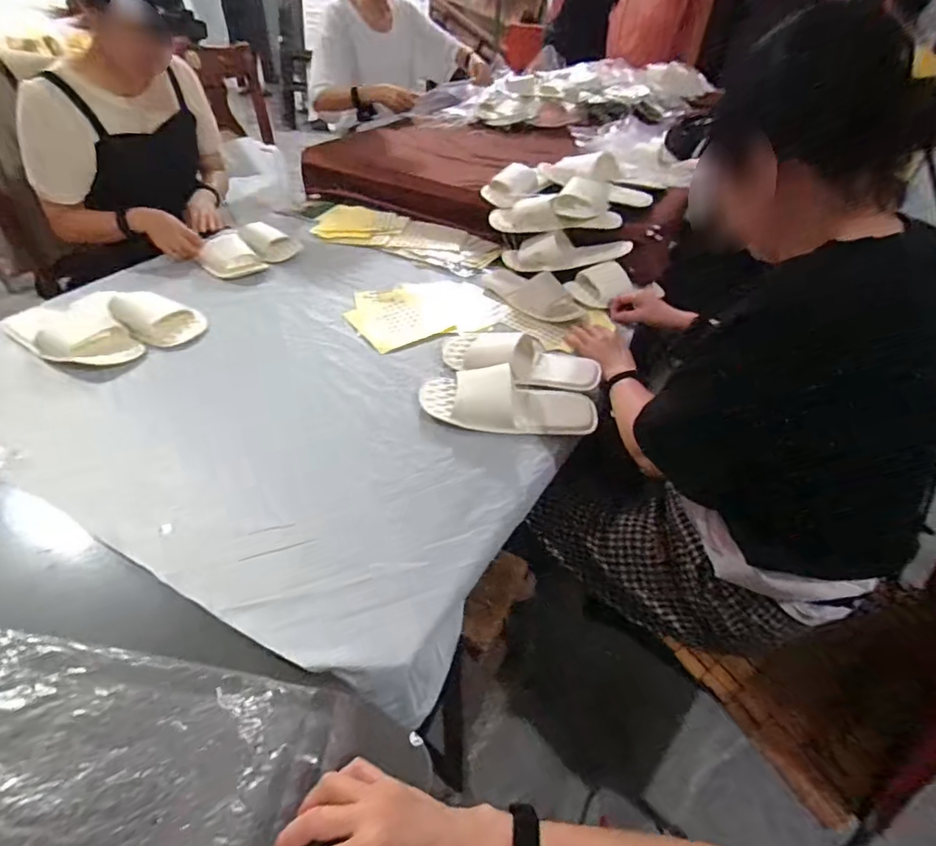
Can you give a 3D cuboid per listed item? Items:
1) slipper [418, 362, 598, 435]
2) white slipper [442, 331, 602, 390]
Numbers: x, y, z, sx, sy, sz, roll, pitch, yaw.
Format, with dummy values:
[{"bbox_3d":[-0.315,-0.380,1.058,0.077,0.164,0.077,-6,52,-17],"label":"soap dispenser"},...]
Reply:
[{"bbox_3d":[0.062,-0.039,0.797,0.276,0.056,0.112,8,43,5],"label":"slipper"},{"bbox_3d":[0.087,-0.125,0.877,0.261,0.055,0.137,4,43,1],"label":"white slipper"}]

